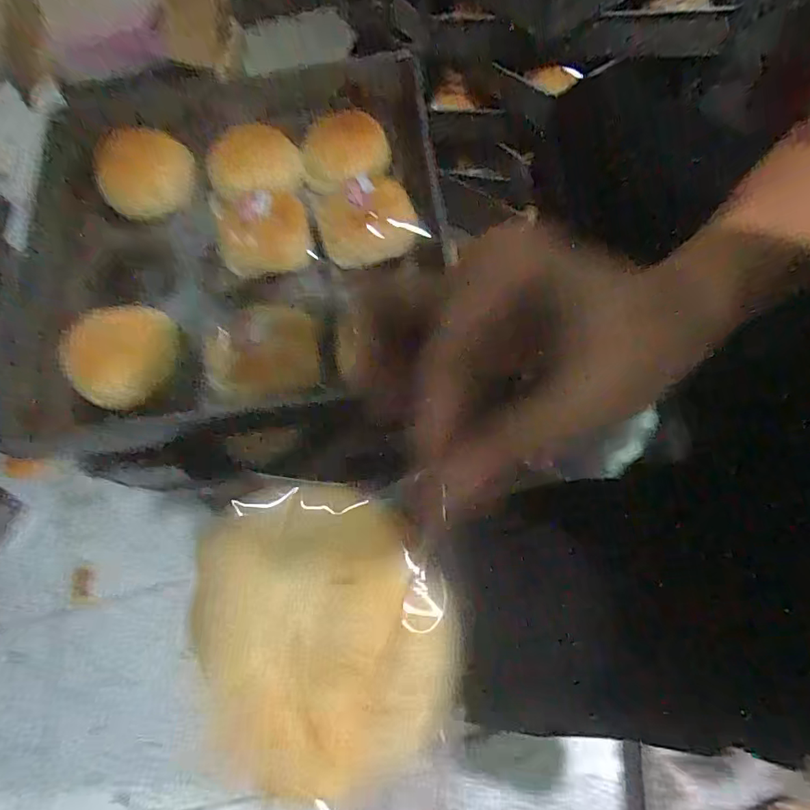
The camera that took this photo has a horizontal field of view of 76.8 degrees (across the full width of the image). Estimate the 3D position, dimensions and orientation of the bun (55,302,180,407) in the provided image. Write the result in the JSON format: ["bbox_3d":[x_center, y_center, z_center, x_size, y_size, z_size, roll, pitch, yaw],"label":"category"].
[{"bbox_3d":[-0.264,-0.053,0.479,0.095,0.046,0.103,-2,64,4],"label":"bun"}]

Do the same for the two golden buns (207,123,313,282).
[{"bbox_3d":[-0.151,-0.219,0.528,0.095,0.046,0.179,-11,64,0],"label":"two golden buns"}]

